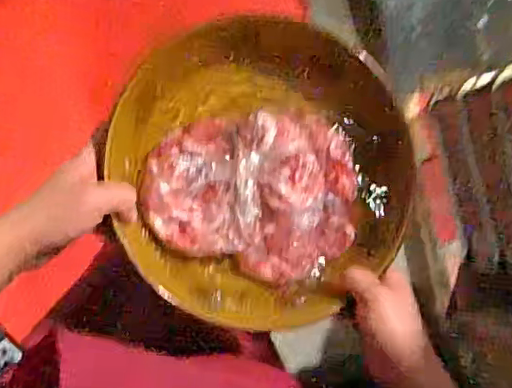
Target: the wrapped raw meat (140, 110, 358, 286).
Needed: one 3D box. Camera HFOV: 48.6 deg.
[{"bbox_3d":[-0.004,0.002,0.488,0.179,0.044,0.140,4,96,-1],"label":"wrapped raw meat"}]

